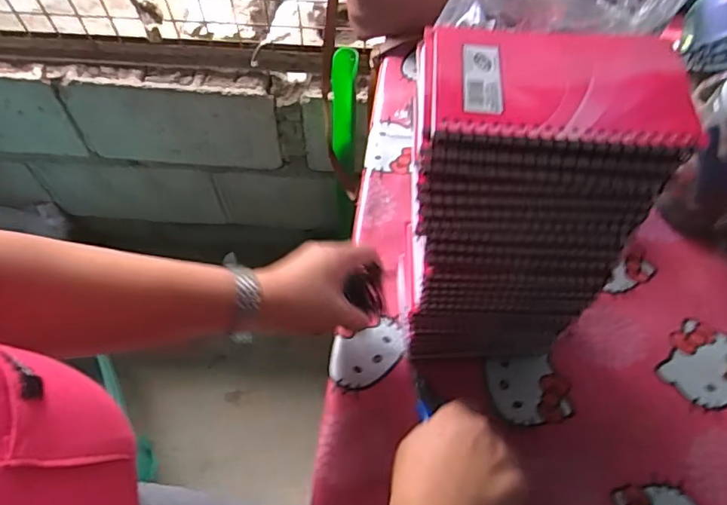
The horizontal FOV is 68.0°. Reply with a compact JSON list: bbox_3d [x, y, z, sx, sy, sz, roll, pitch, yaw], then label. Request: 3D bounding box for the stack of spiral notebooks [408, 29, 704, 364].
[{"bbox_3d":[0.098,-0.012,0.399,0.135,0.287,0.092,5,59,3],"label":"stack of spiral notebooks"}]

